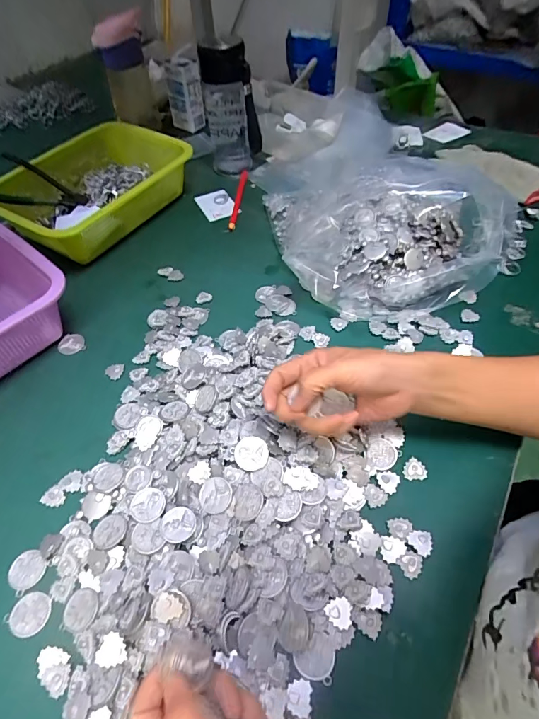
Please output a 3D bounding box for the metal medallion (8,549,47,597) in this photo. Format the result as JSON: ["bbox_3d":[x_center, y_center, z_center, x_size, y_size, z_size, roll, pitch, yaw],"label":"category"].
[{"bbox_3d":[-0.197,0.170,0.330,0.028,0.004,0.028,31,59,22],"label":"metal medallion"}]

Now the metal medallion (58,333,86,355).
[{"bbox_3d":[-0.233,-0.019,0.479,0.031,0.004,0.029,-16,54,-11],"label":"metal medallion"}]

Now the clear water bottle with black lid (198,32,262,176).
[{"bbox_3d":[-0.064,-0.414,0.670,0.080,0.183,0.082,-10,53,-6],"label":"clear water bottle with black lid"}]

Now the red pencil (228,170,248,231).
[{"bbox_3d":[-0.051,-0.257,0.652,0.014,0.010,0.172,4,53,4],"label":"red pencil"}]

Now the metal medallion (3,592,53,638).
[{"bbox_3d":[-0.183,0.193,0.310,0.028,0.004,0.029,0,52,1],"label":"metal medallion"}]

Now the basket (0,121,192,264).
[{"bbox_3d":[-0.269,-0.249,0.609,0.213,0.079,0.258,22,56,17],"label":"basket"}]

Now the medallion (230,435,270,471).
[{"bbox_3d":[-0.016,0.083,0.361,0.029,0.006,0.030,-1,73,4],"label":"medallion"}]

